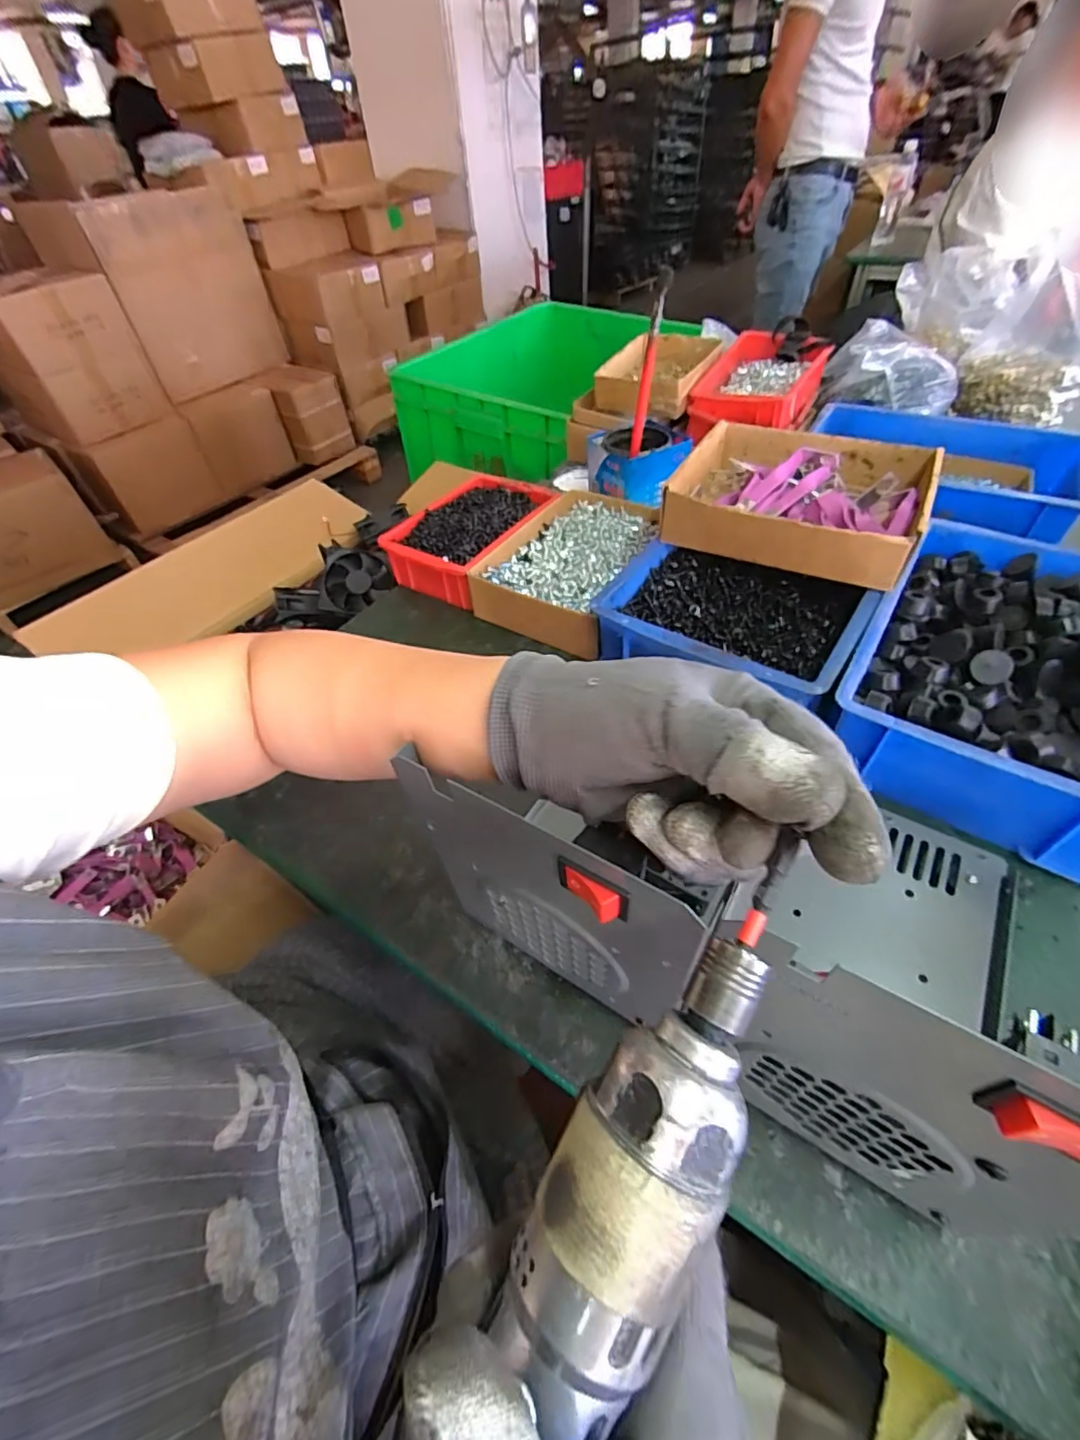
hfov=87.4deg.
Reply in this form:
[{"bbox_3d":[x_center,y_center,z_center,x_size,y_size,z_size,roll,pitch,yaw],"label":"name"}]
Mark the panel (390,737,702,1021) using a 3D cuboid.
[{"bbox_3d":[0.002,0.098,0.283,0.145,0.181,0.014,24,53,25],"label":"panel"}]

